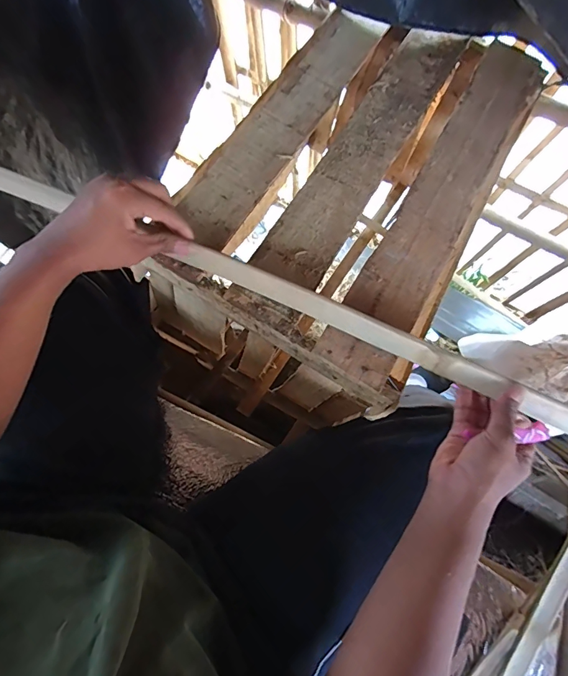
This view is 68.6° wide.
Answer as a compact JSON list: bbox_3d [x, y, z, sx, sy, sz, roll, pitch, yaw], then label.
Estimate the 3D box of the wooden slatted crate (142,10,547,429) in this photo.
[{"bbox_3d":[0.088,-0.203,0.673,0.369,0.301,0.629,28,74,7],"label":"wooden slatted crate"}]

